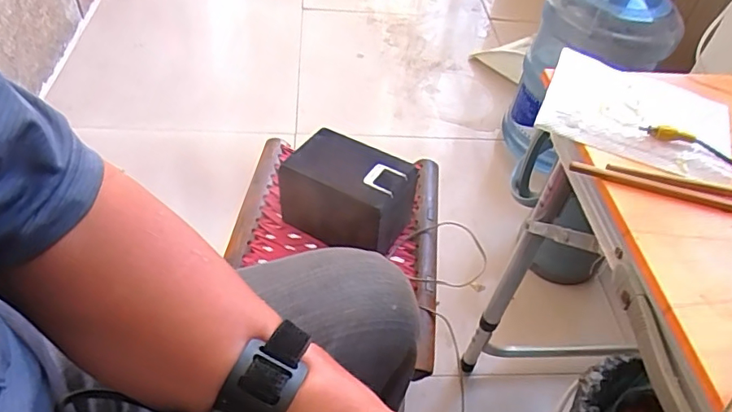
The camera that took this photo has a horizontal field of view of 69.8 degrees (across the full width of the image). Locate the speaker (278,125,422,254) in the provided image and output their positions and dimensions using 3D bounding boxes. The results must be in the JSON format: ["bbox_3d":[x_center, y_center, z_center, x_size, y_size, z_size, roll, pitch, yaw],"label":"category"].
[{"bbox_3d":[-0.022,-0.015,0.643,0.155,0.099,0.099,29,51,19],"label":"speaker"}]

